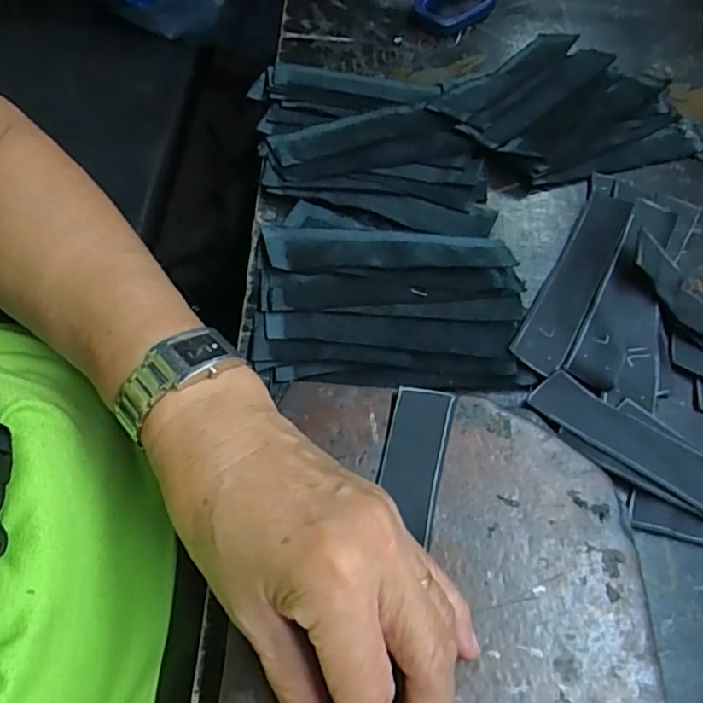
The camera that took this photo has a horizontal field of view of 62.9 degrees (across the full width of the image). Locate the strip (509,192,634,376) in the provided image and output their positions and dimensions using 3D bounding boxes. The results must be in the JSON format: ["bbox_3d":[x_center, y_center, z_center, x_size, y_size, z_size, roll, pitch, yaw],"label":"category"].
[{"bbox_3d":[0.124,-0.043,0.318,0.026,0.008,0.124,23,68,25],"label":"strip"}]

